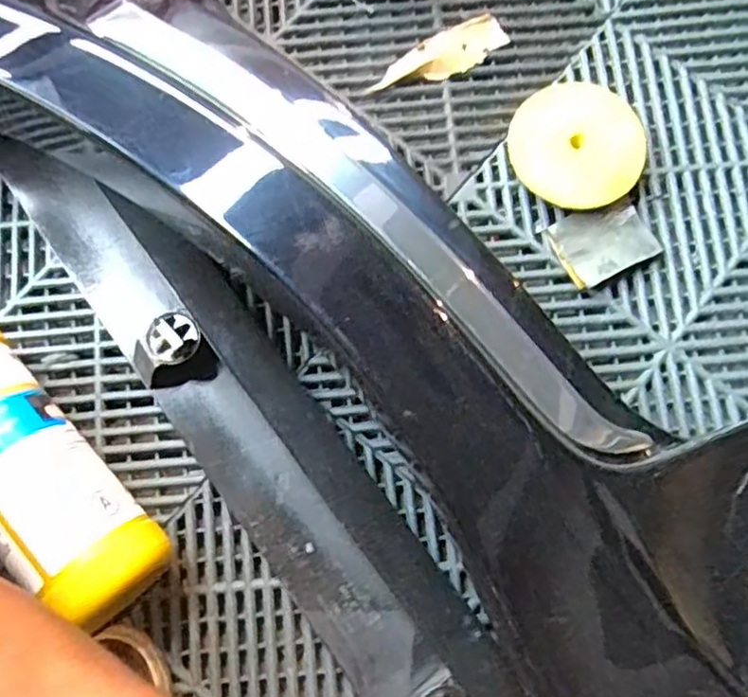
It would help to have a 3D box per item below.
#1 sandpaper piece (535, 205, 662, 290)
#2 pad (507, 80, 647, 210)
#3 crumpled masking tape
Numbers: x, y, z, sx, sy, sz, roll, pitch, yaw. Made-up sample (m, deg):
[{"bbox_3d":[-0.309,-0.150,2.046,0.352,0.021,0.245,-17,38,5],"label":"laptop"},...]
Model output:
[{"bbox_3d":[0.175,-0.082,0.527,0.073,0.017,0.056,-23,79,-4],"label":"sandpaper piece"},{"bbox_3d":[0.156,-0.156,0.530,0.098,0.028,0.100,29,80,6],"label":"pad"},{"bbox_3d":[0.054,-0.234,0.560,0.118,0.009,0.035,-29,79,-5],"label":"crumpled masking tape"}]

